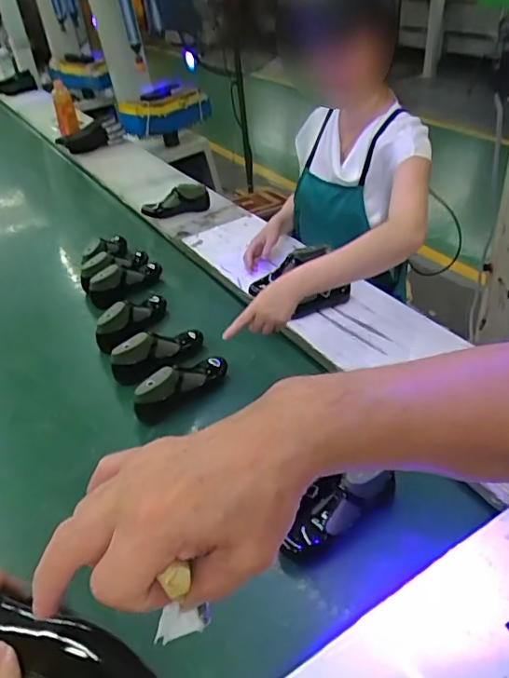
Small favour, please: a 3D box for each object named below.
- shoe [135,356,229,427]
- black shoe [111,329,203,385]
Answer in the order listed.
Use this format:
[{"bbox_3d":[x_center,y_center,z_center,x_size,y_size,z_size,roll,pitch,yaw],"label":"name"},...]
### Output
[{"bbox_3d":[-0.137,0.083,1.045,0.209,0.086,0.076,-21,40,-20],"label":"shoe"},{"bbox_3d":[-0.201,0.017,1.144,0.214,0.081,0.070,-30,44,-29],"label":"black shoe"}]

